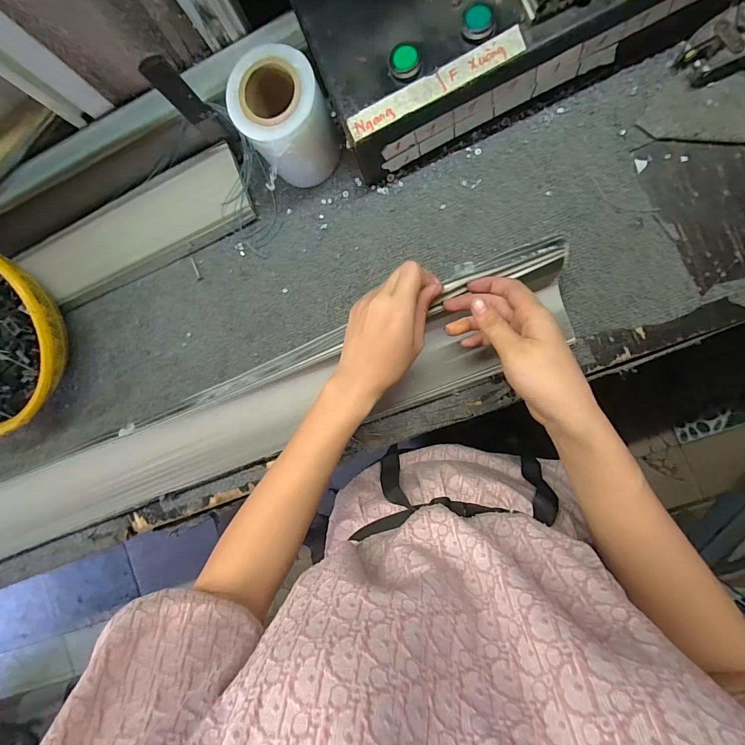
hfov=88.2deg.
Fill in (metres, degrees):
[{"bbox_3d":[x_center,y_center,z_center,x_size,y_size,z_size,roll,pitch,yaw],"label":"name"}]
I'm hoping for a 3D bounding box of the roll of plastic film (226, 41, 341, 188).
[{"bbox_3d":[-0.084,-0.255,0.398,0.079,0.112,0.074,0,90,10],"label":"roll of plastic film"}]

